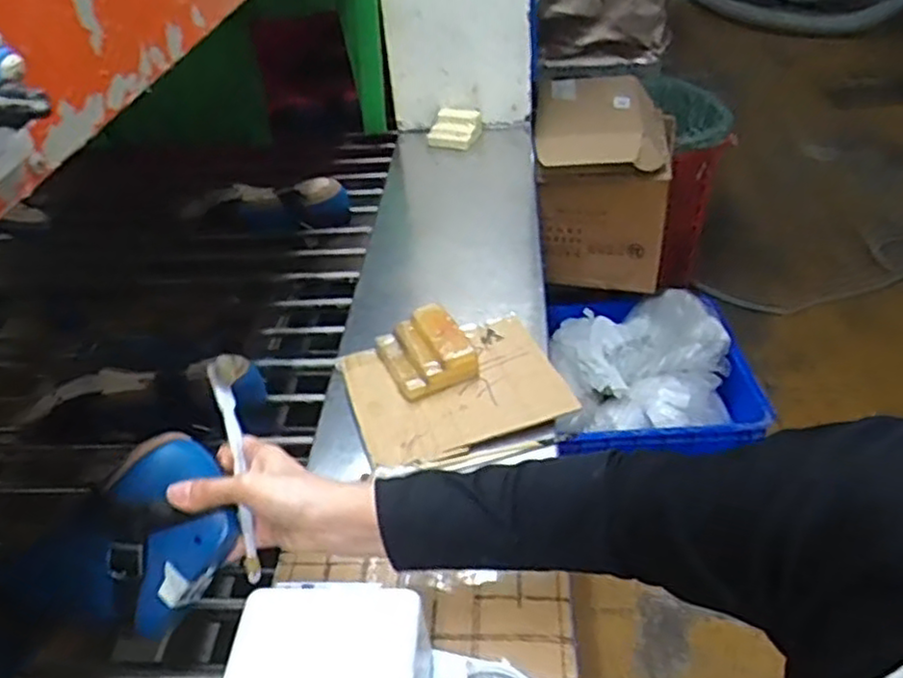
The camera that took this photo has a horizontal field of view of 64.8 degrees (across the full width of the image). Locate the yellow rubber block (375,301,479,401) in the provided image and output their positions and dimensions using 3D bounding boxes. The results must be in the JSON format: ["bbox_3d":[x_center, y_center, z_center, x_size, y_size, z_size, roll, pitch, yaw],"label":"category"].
[{"bbox_3d":[-0.028,0.014,0.745,0.080,0.045,0.103,-20,41,-17],"label":"yellow rubber block"}]

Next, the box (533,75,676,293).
[{"bbox_3d":[0.311,-0.313,1.477,0.274,0.337,0.318,1,39,9],"label":"box"}]

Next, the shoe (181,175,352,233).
[{"bbox_3d":[-0.290,-0.204,1.118,0.253,0.071,0.078,-6,39,0],"label":"shoe"}]

